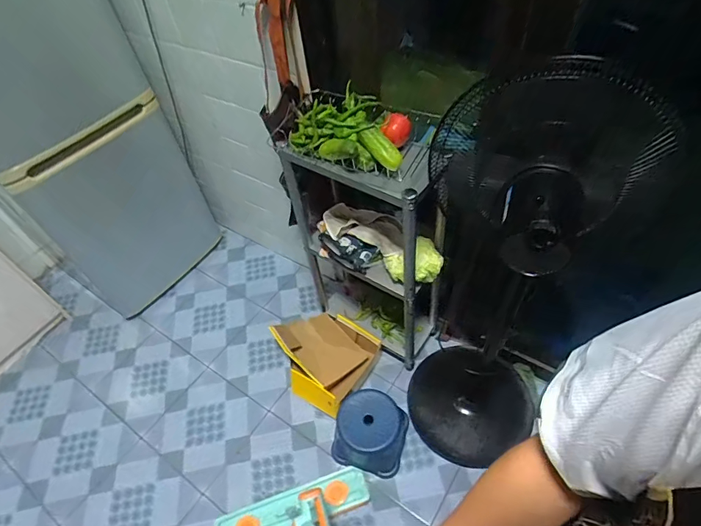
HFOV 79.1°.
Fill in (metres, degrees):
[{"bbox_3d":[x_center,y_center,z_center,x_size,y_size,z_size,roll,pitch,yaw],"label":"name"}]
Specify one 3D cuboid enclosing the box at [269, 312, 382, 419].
[{"bbox_3d":[-0.099,0.305,1.424,0.306,0.126,0.282,26,58,24],"label":"box"}]

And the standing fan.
[{"bbox_3d":[0.353,0.064,1.010,0.367,1.006,0.487,16,54,18],"label":"standing fan"}]

